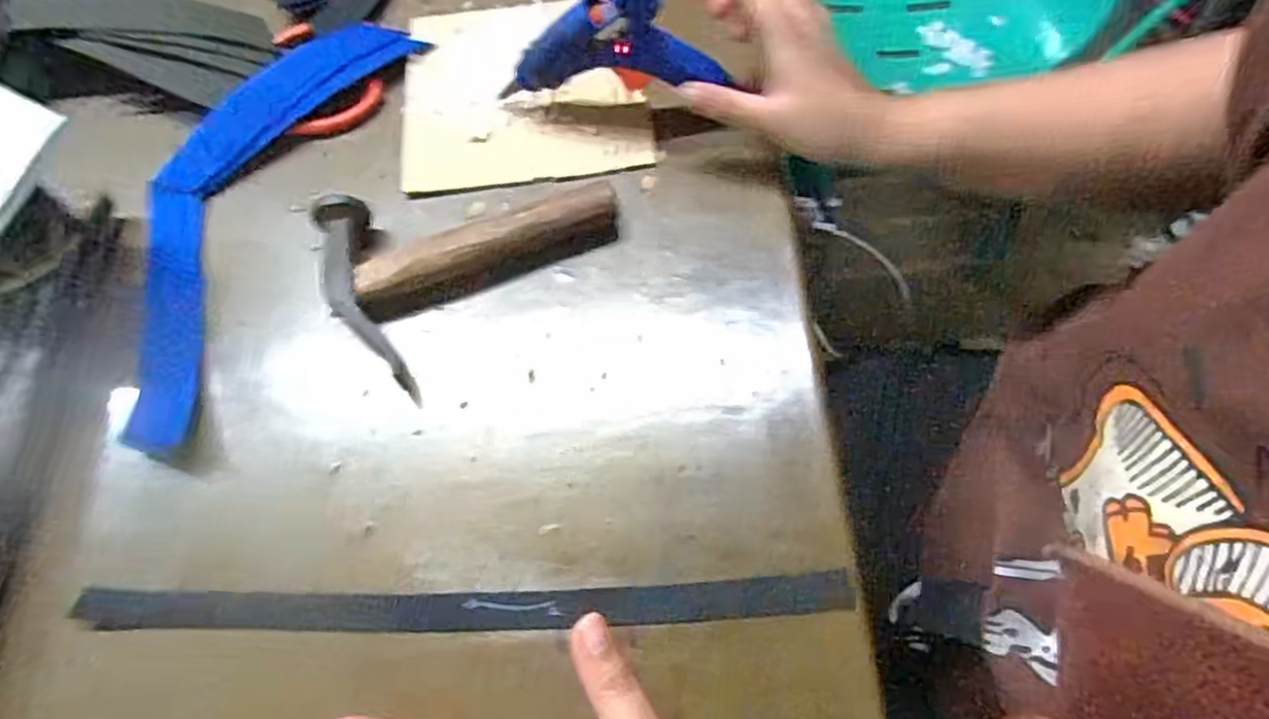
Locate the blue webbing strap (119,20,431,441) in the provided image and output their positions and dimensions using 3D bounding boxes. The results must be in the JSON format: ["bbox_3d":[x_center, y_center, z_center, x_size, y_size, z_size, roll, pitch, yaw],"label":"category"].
[{"bbox_3d":[-0.247,-0.100,0.432,0.112,0.016,0.307,16,68,10],"label":"blue webbing strap"}]

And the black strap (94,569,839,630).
[{"bbox_3d":[-0.079,0.114,0.328,0.354,0.006,0.021,-2,65,1],"label":"black strap"}]

